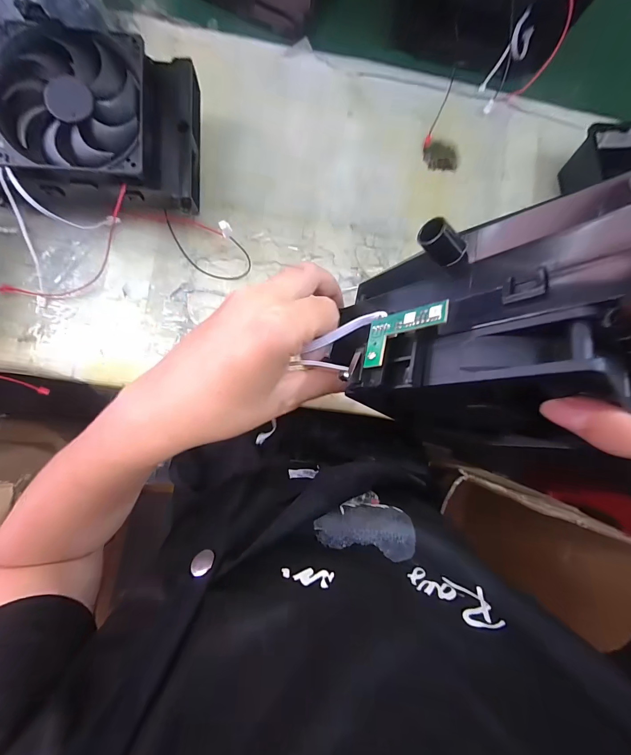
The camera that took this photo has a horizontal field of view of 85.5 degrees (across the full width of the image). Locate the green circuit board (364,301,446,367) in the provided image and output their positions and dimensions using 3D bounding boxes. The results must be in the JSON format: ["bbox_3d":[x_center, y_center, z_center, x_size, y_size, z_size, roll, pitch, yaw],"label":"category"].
[{"bbox_3d":[0.041,-0.020,0.160,0.004,0.041,0.027,29,65,-37],"label":"green circuit board"}]

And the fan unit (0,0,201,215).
[{"bbox_3d":[-0.203,-0.238,0.330,0.172,0.093,0.137,5,84,-6],"label":"fan unit"}]

